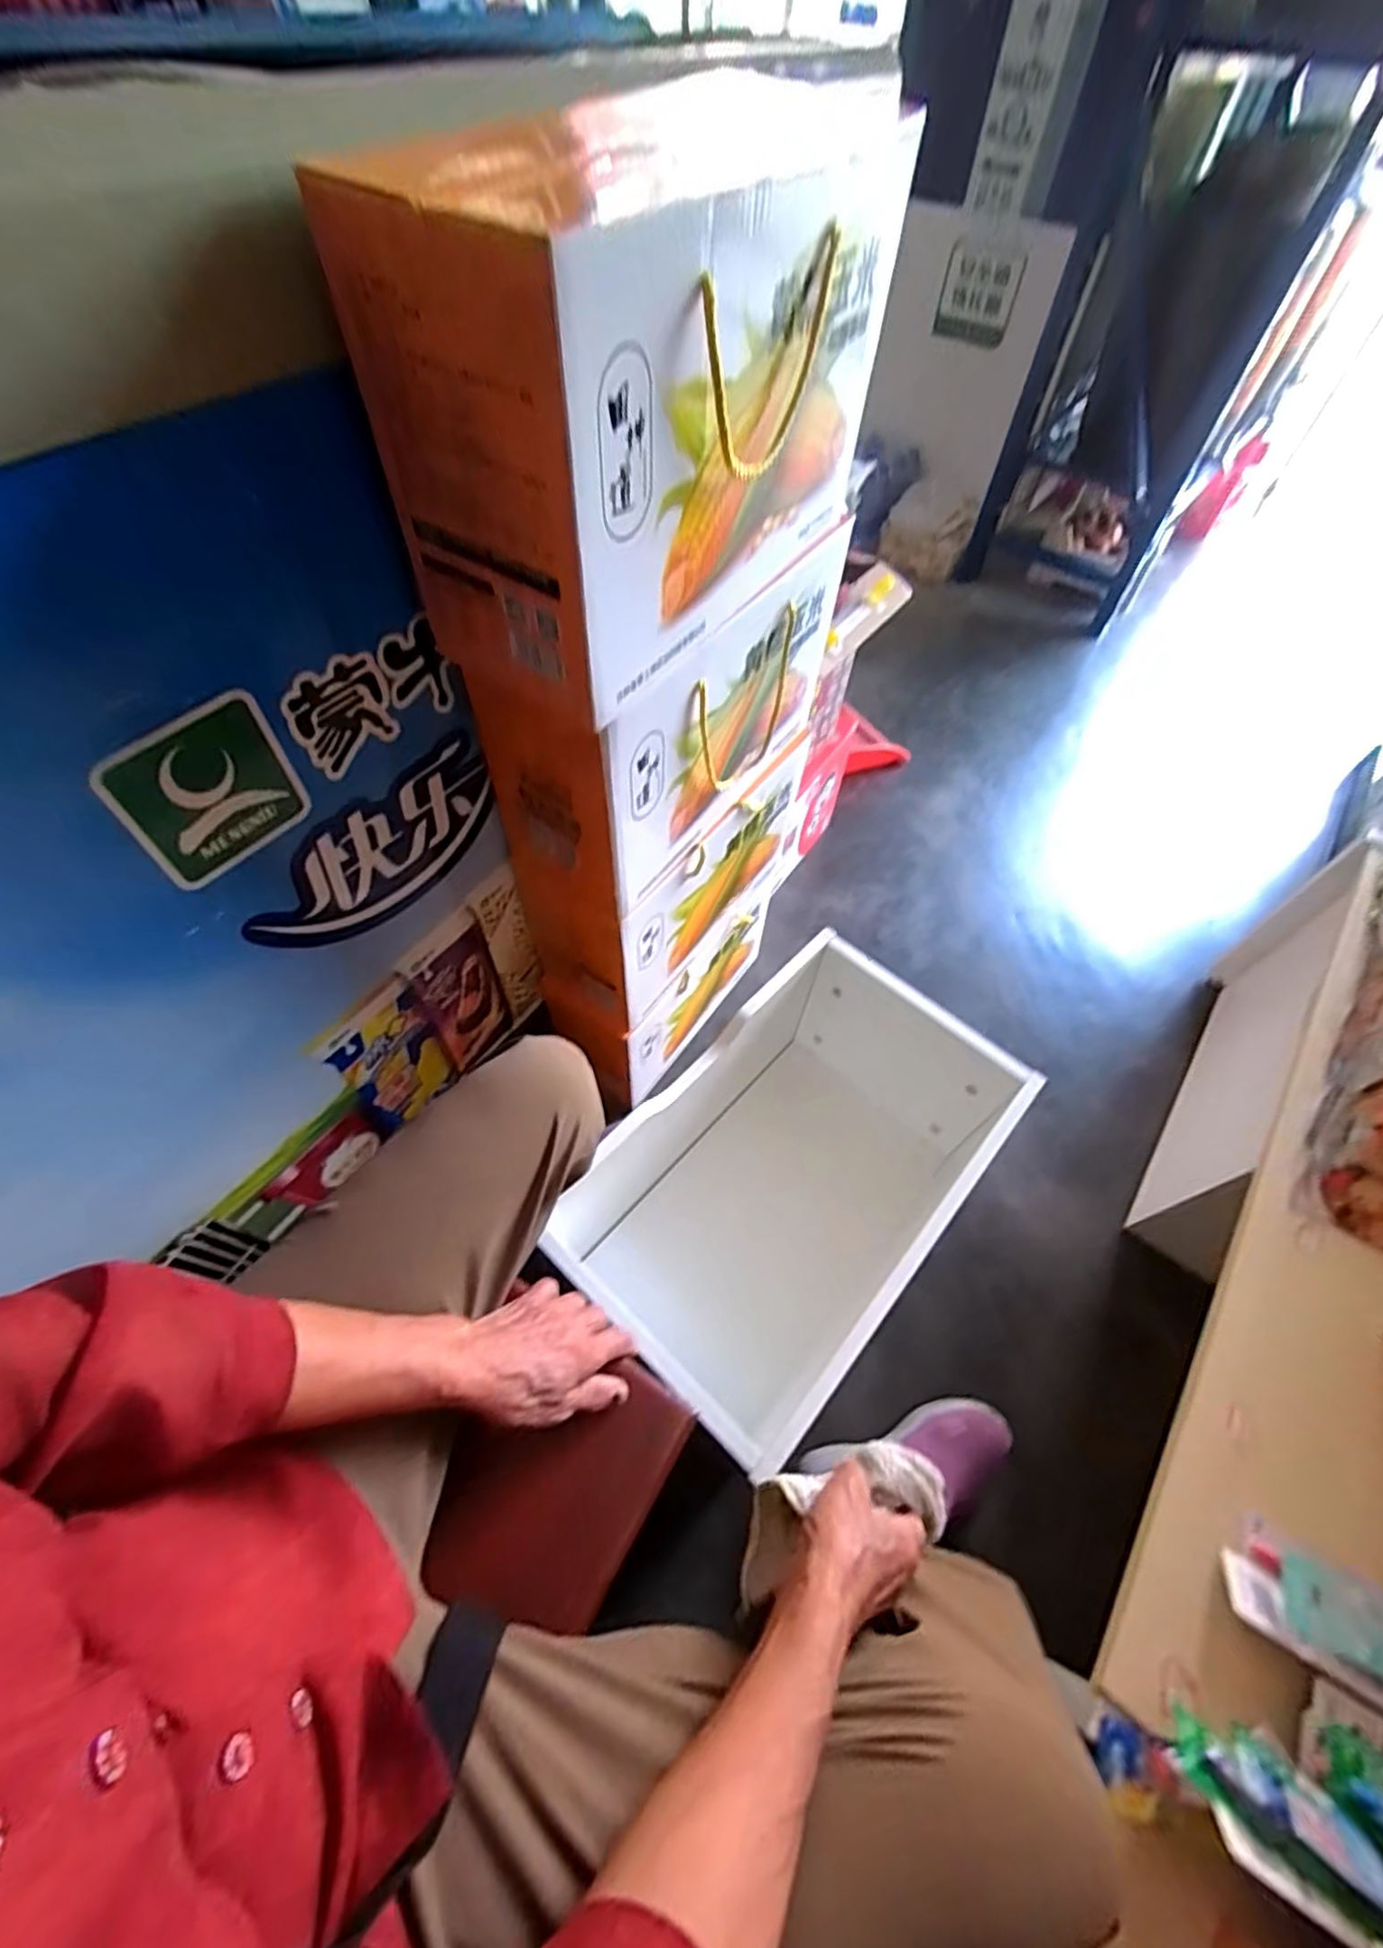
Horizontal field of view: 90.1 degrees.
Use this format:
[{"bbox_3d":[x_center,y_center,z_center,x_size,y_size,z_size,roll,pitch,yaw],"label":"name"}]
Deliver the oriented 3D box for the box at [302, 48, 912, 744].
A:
[{"bbox_3d":[-0.024,-0.345,0.432,0.149,0.210,0.320,29,60,16],"label":"box"}]

